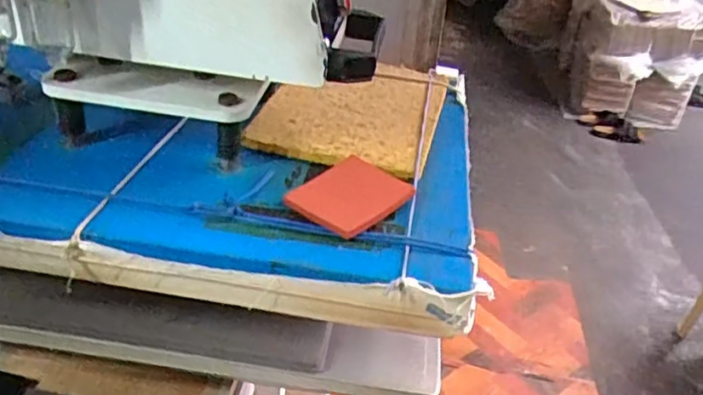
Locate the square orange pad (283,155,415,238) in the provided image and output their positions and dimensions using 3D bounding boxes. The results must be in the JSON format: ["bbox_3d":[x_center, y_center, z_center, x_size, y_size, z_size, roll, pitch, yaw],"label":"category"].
[{"bbox_3d":[0.002,-0.004,0.538,0.076,0.015,0.094,31,41,33],"label":"square orange pad"}]

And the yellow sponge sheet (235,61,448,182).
[{"bbox_3d":[0.007,-0.101,0.683,0.173,0.016,0.235,12,34,9],"label":"yellow sponge sheet"}]

